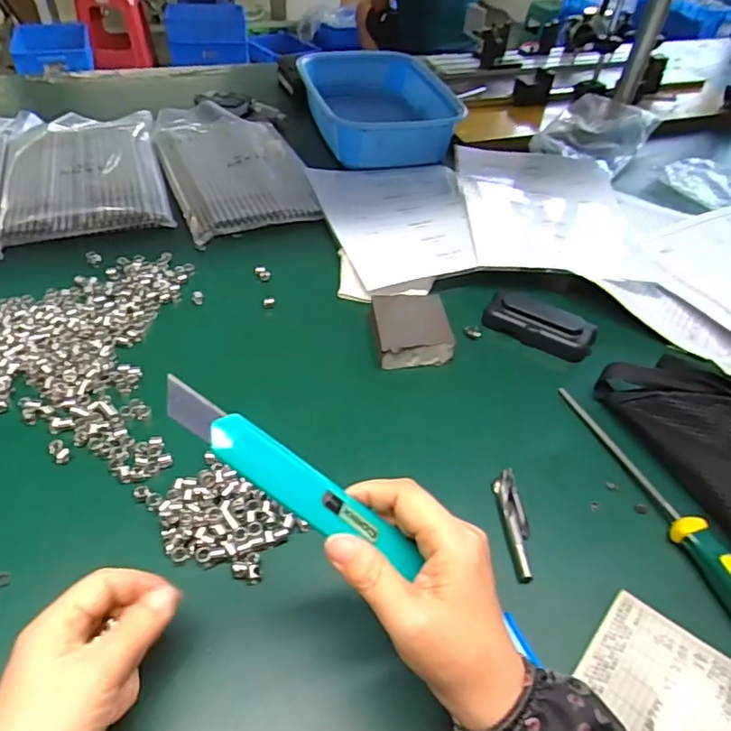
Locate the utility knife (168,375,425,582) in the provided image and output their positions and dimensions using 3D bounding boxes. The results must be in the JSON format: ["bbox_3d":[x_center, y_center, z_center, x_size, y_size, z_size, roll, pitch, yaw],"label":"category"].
[{"bbox_3d":[-0.033,0.053,0.261,0.139,0.012,0.023,38,47,-13],"label":"utility knife"}]

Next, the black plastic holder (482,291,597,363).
[{"bbox_3d":[0.166,-0.041,0.536,0.103,0.022,0.041,26,49,19],"label":"black plastic holder"}]

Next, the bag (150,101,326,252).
[{"bbox_3d":[-0.182,-0.283,0.760,0.179,0.018,0.341,-16,49,-19],"label":"bag"}]

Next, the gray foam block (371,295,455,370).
[{"bbox_3d":[0.043,-0.036,0.531,0.072,0.025,0.084,-3,46,-7],"label":"gray foam block"}]

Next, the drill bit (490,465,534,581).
[{"bbox_3d":[0.107,0.112,0.399,0.018,0.013,0.085,-1,46,-6],"label":"drill bit"}]

